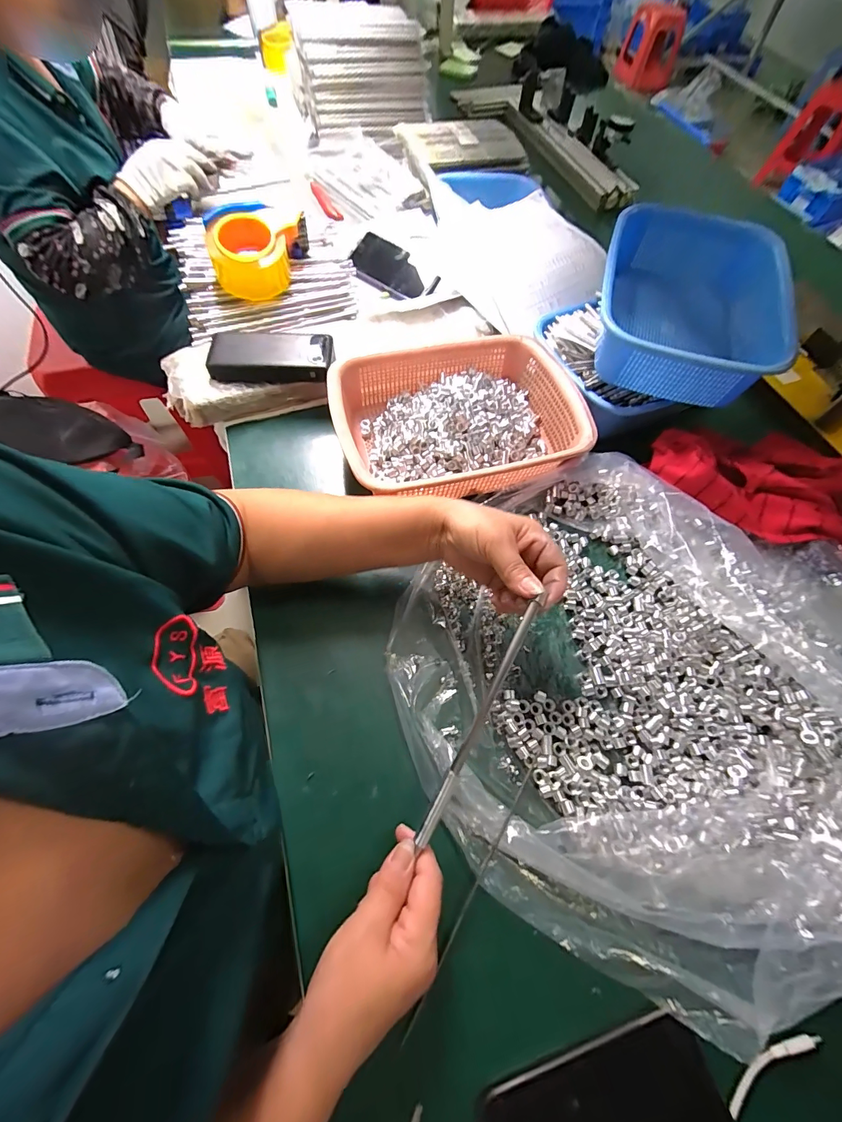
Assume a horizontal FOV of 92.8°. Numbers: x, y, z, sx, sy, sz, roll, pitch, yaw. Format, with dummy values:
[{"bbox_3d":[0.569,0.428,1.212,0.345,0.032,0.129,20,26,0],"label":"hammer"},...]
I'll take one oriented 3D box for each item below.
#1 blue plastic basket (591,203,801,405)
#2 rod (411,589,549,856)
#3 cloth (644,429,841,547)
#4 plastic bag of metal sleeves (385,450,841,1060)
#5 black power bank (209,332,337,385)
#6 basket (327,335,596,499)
[{"bbox_3d":[0.319,-0.313,0.494,0.193,0.082,0.266,18,65,6],"label":"blue plastic basket"},{"bbox_3d":[0.047,0.121,0.312,0.008,0.009,0.201,27,84,11],"label":"rod"},{"bbox_3d":[0.408,-0.078,0.466,0.248,0.067,0.221,-10,65,-7],"label":"cloth"},{"bbox_3d":[0.207,0.099,0.380,0.451,0.083,0.446,40,70,16],"label":"plastic bag of metal sleeves"},{"bbox_3d":[-0.191,-0.266,0.520,0.152,0.020,0.071,0,65,-2],"label":"black power bank"},{"bbox_3d":[0.047,-0.178,0.501,0.291,0.079,0.210,-16,66,-9],"label":"basket"}]

